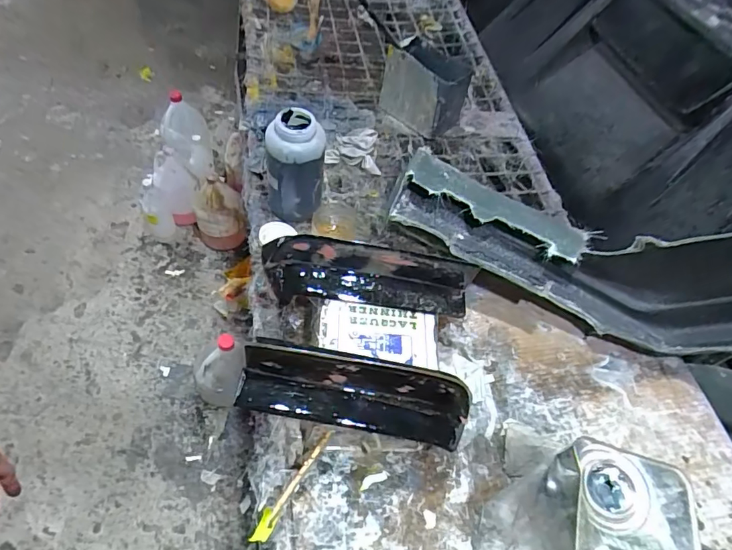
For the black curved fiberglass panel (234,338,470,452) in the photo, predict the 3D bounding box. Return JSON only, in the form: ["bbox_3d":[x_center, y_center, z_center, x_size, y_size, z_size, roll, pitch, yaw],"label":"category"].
[{"bbox_3d":[-0.009,0.135,0.535,0.257,0.097,0.059,7,51,0],"label":"black curved fiberglass panel"}]

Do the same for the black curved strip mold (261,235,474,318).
[{"bbox_3d":[0.000,0.003,0.622,0.279,0.078,0.066,9,51,1],"label":"black curved strip mold"}]

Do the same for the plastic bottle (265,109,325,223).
[{"bbox_3d":[-0.113,-0.172,0.790,0.099,0.184,0.093,-5,52,-10],"label":"plastic bottle"}]

